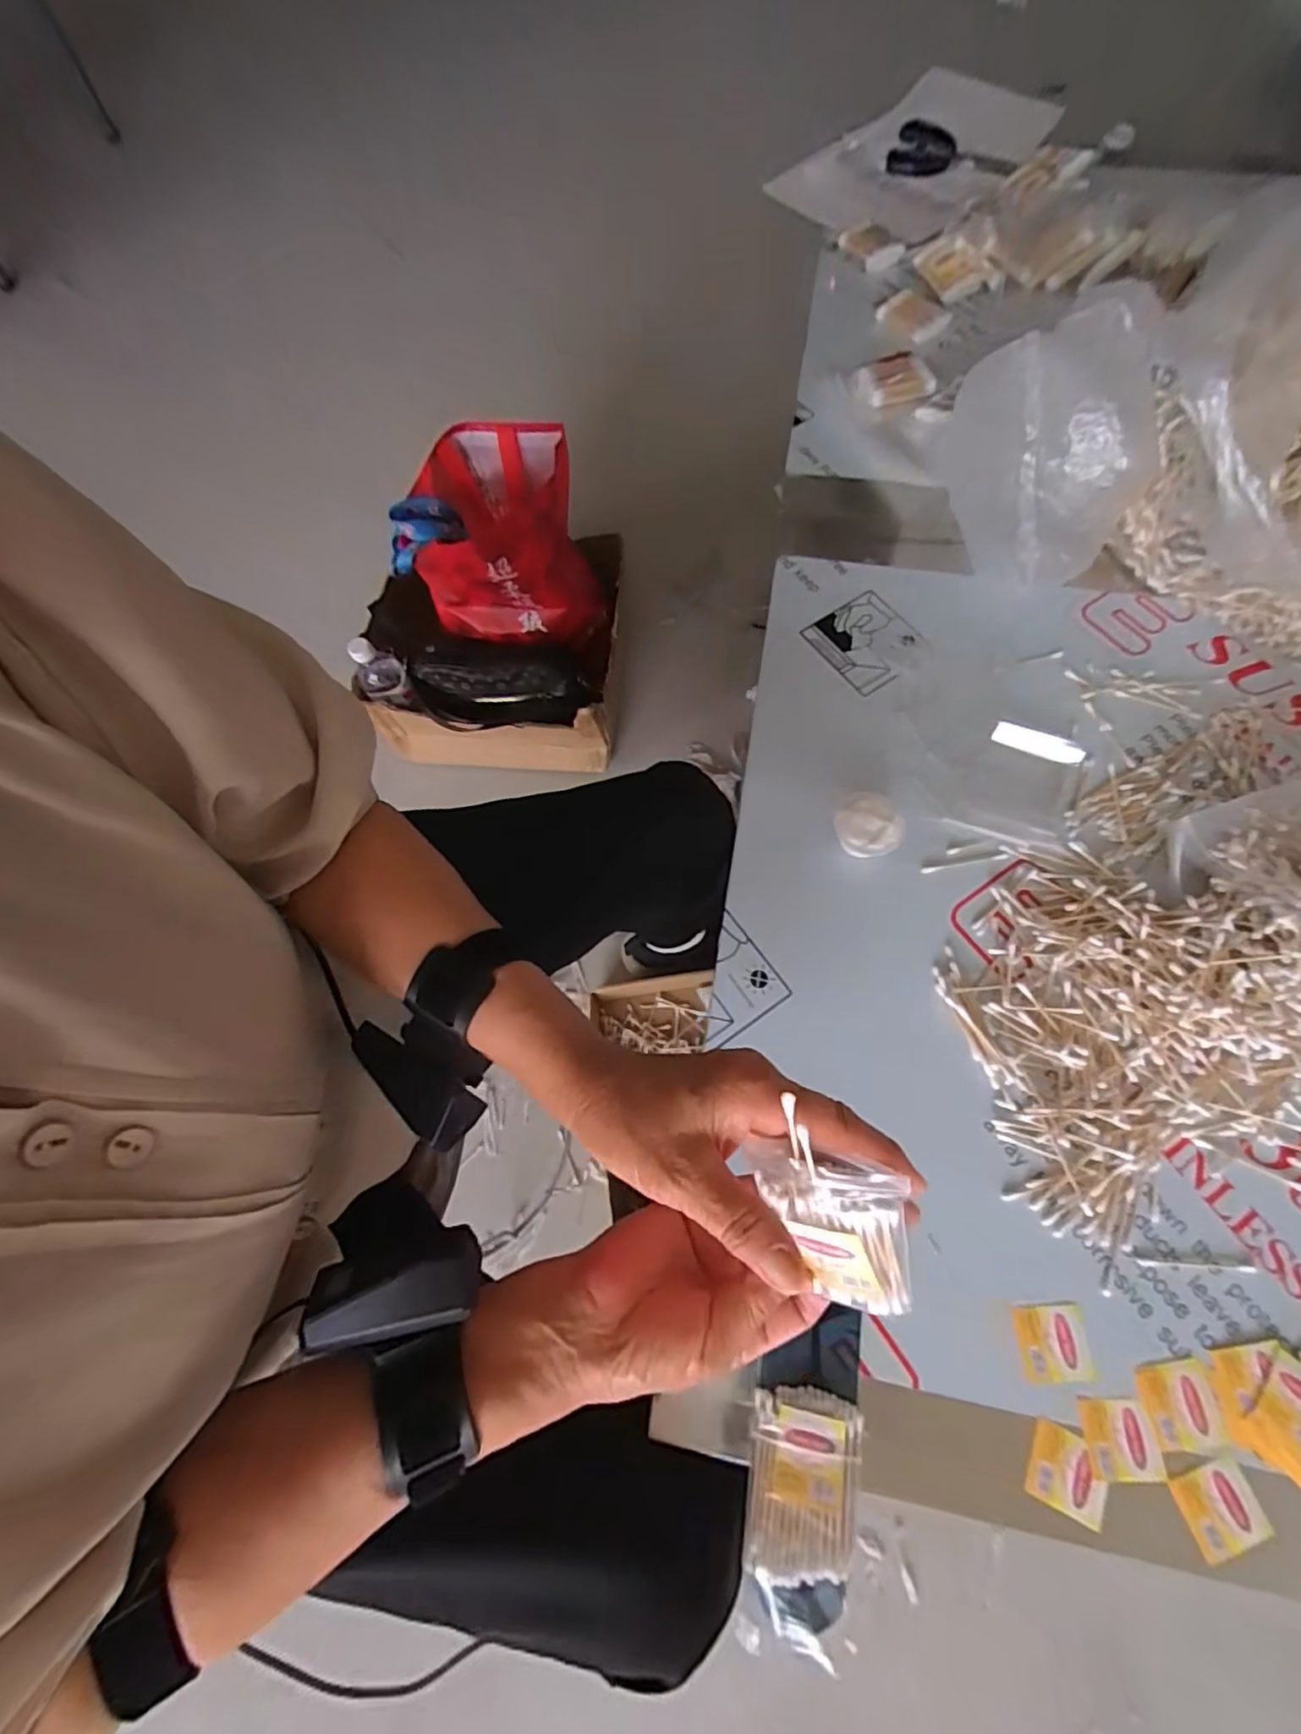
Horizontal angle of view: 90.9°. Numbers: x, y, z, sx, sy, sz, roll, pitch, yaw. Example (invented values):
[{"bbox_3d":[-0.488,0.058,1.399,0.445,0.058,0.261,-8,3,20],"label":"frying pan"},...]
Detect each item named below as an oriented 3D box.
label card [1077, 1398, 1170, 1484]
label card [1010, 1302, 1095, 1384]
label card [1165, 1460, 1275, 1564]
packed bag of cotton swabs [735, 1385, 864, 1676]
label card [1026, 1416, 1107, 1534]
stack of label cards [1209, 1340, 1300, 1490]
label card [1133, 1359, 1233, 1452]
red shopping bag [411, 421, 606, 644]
[{"bbox_3d":[0.282,0.344,0.384,0.042,0.004,0.039,0,69,3],"label":"label card"},{"bbox_3d":[0.254,0.300,0.403,0.042,0.004,0.041,-4,69,1],"label":"label card"},{"bbox_3d":[0.331,0.372,0.371,0.044,0.007,0.039,-16,64,-5],"label":"label card"},{"bbox_3d":[0.088,0.373,0.369,0.063,0.018,0.112,8,69,6],"label":"packed bag of cotton swabs"},{"bbox_3d":[0.248,0.359,0.379,0.044,0.004,0.038,24,72,11],"label":"label card"},{"bbox_3d":[0.384,0.327,0.383,0.078,0.005,0.067,3,69,4],"label":"stack of label cards"},{"bbox_3d":[0.323,0.327,0.388,0.044,0.004,0.044,-5,69,1],"label":"label card"},{"bbox_3d":[-0.207,-0.474,0.960,0.241,0.228,0.226,3,69,3],"label":"red shopping bag"}]

